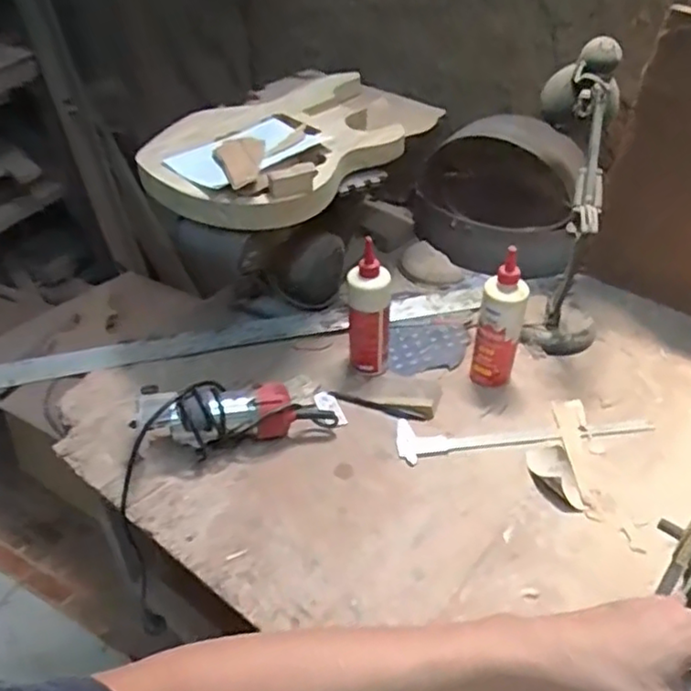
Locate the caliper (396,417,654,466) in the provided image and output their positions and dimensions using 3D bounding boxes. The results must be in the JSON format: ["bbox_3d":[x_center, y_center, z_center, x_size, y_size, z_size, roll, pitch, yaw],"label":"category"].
[{"bbox_3d":[0.276,0.125,0.992,0.402,0.014,0.075,-7,44,-6],"label":"caliper"}]

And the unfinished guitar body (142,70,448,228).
[{"bbox_3d":[-0.075,-0.345,1.065,0.293,0.068,0.536,27,50,27],"label":"unfinished guitar body"}]

